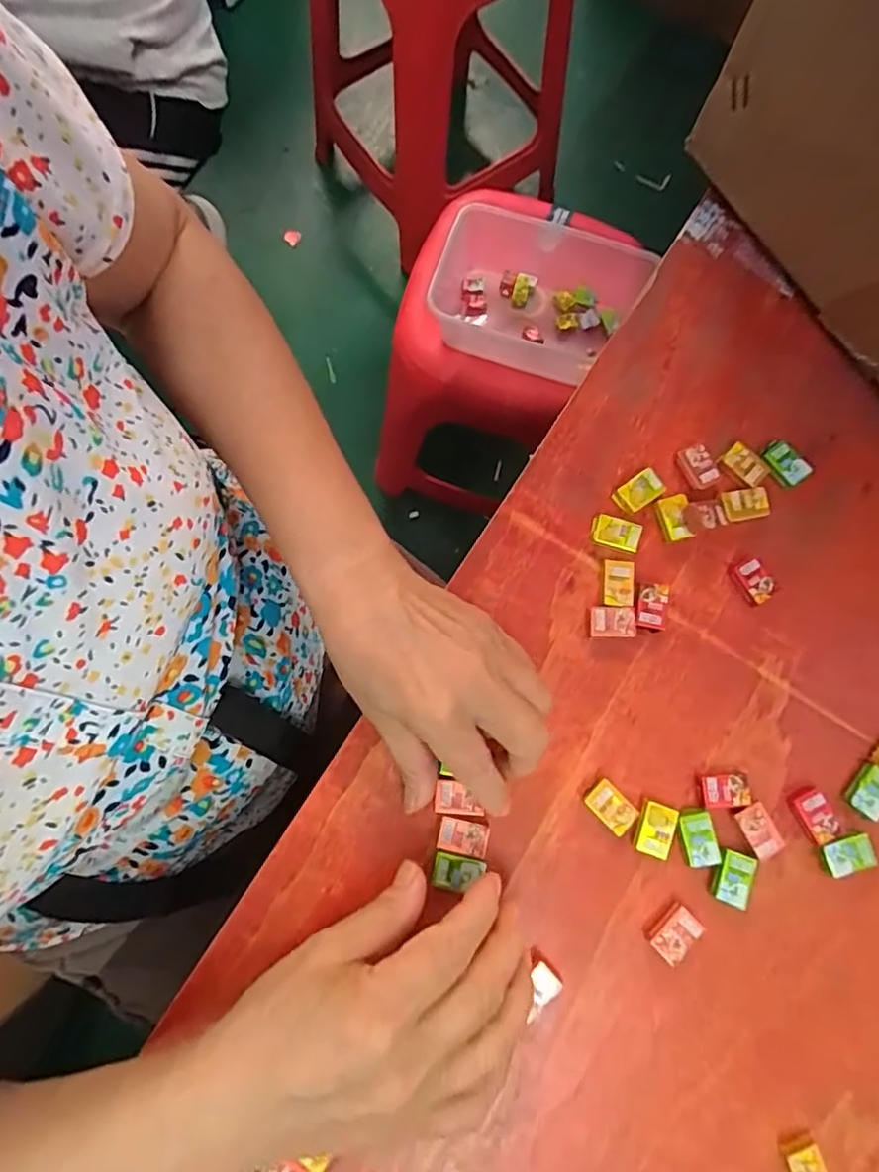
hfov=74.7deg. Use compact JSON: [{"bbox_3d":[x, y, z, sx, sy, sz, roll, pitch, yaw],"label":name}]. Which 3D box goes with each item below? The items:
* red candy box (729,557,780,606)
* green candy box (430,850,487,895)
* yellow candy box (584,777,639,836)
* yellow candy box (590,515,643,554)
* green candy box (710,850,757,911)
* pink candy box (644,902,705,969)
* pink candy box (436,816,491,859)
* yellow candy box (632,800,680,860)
[{"bbox_3d":[0.178,-0.003,0.324,0.017,0.009,0.025,-29,81,-7],"label":"red candy box"},{"bbox_3d":[0.009,0.145,0.289,0.025,0.004,0.017,15,79,2],"label":"green candy box"},{"bbox_3d":[0.089,0.115,0.300,0.017,0.008,0.025,-43,83,-9],"label":"yellow candy box"},{"bbox_3d":[0.100,-0.030,0.328,0.027,0.009,0.018,17,79,2],"label":"yellow candy box"},{"bbox_3d":[0.150,0.149,0.294,0.019,0.007,0.025,21,79,3],"label":"green candy box"},{"bbox_3d":[0.118,0.174,0.289,0.025,0.007,0.018,-38,82,-8],"label":"pink candy box"},{"bbox_3d":[0.012,0.128,0.293,0.025,0.004,0.016,14,79,1],"label":"pink candy box"},{"bbox_3d":[0.111,0.126,0.298,0.018,0.008,0.026,21,79,3],"label":"yellow candy box"}]

